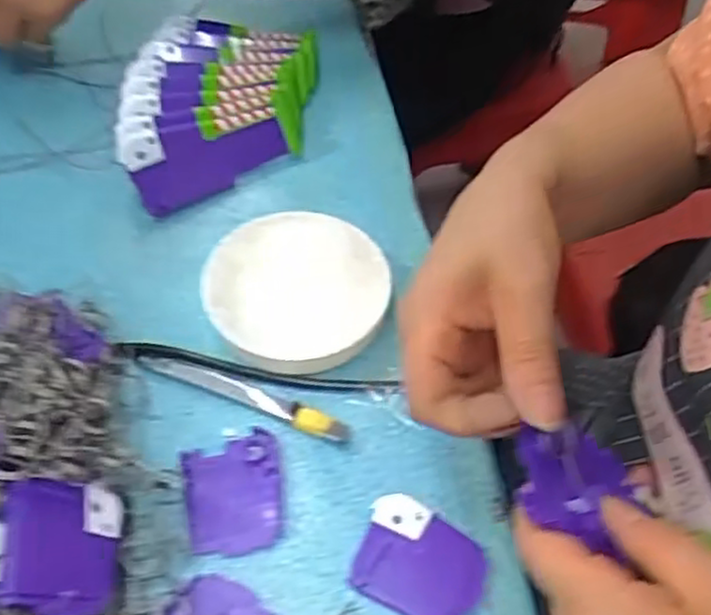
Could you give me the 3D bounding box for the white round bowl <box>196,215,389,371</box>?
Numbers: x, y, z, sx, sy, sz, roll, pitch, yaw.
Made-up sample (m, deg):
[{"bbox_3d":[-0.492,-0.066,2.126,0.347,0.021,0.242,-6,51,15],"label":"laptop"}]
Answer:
[{"bbox_3d":[-0.036,-0.013,0.437,0.107,0.022,0.106,1,56,-1],"label":"white round bowl"}]

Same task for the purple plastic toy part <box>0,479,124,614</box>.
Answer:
[{"bbox_3d":[-0.128,0.107,0.318,0.050,0.012,0.057,23,41,-41],"label":"purple plastic toy part"}]

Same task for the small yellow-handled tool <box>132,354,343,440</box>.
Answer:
[{"bbox_3d":[-0.063,0.048,0.409,0.127,0.012,0.014,21,58,12],"label":"small yellow-handled tool"}]

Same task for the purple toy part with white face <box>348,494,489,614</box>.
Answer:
[{"bbox_3d":[0.033,0.126,0.357,0.063,0.006,0.051,22,58,12],"label":"purple toy part with white face"}]

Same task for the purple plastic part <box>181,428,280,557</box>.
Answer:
[{"bbox_3d":[-0.063,0.096,0.375,0.049,0.007,0.058,-10,57,-9],"label":"purple plastic part"}]

